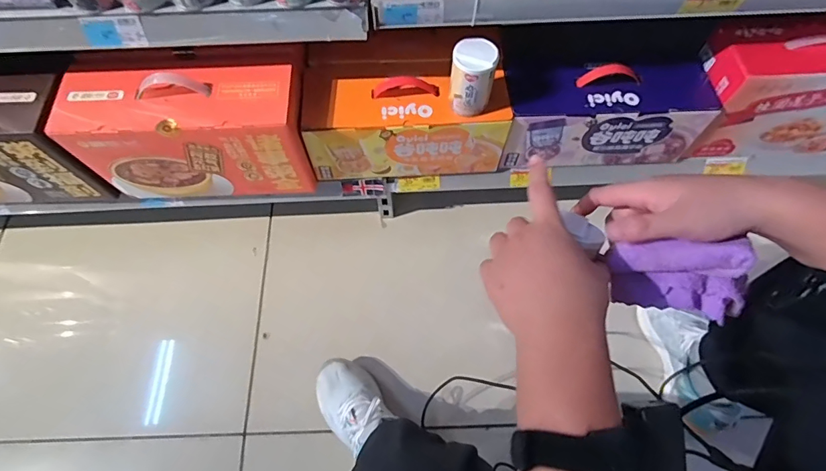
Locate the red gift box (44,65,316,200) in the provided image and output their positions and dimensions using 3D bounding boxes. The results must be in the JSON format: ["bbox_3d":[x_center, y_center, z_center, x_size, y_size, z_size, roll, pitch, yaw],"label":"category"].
[{"bbox_3d":[-0.347,-0.163,0.717,0.334,0.196,0.116,-1,65,0],"label":"red gift box"}]

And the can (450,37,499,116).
[{"bbox_3d":[0.088,-0.235,0.649,0.062,0.092,0.055,0,65,1],"label":"can"}]

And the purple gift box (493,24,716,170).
[{"bbox_3d":[0.322,-0.222,0.761,0.321,0.153,0.130,-1,65,0],"label":"purple gift box"}]

